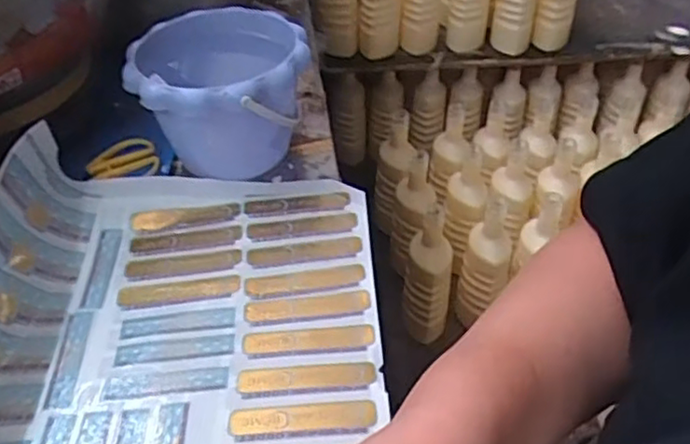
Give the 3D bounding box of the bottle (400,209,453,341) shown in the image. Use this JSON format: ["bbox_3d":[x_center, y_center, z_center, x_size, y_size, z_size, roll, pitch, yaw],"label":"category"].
[{"bbox_3d":[0.128,0.086,1.013,0.074,0.234,0.059,10,22,15],"label":"bottle"}]

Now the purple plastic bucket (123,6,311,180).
[{"bbox_3d":[-0.105,-0.106,0.582,0.151,0.110,0.148,-1,43,1],"label":"purple plastic bucket"}]

